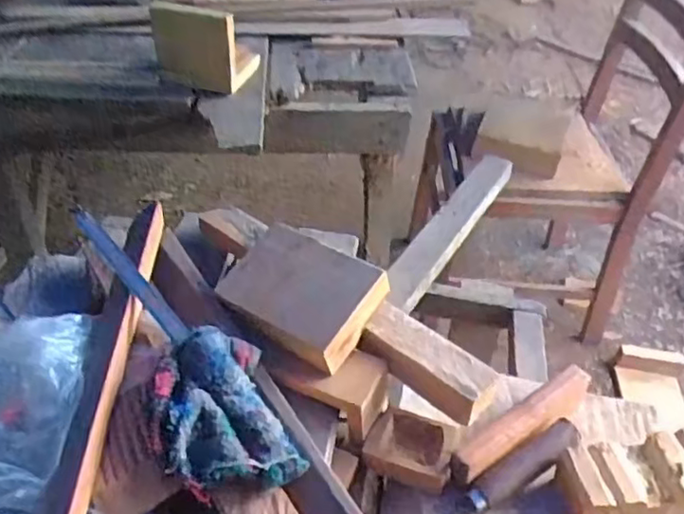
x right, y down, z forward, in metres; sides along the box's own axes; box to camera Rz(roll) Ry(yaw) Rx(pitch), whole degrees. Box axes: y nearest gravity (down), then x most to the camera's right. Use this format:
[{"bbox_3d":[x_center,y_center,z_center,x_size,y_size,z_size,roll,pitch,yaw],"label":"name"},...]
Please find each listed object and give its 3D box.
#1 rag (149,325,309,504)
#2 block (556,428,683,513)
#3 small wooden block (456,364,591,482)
[{"bbox_3d":[-0.106,0.129,0.551,0.106,0.041,0.150,-16,44,-22],"label":"rag"},{"bbox_3d":[0.284,0.211,0.618,0.156,0.050,0.080,-1,40,-6],"label":"block"},{"bbox_3d":[0.184,0.164,0.653,0.178,0.030,0.035,-25,48,-29],"label":"small wooden block"}]

